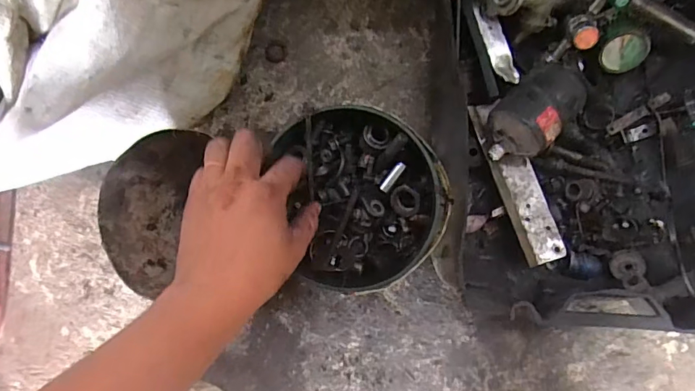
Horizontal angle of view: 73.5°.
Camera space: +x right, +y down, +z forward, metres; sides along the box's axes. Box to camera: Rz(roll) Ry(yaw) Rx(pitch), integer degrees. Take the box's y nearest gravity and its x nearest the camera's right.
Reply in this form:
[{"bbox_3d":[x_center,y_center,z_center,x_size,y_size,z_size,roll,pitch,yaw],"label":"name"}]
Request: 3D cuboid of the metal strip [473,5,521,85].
[{"bbox_3d":[0.185,-0.185,0.573,0.026,0.007,0.100,-19,89,6],"label":"metal strip"}]

